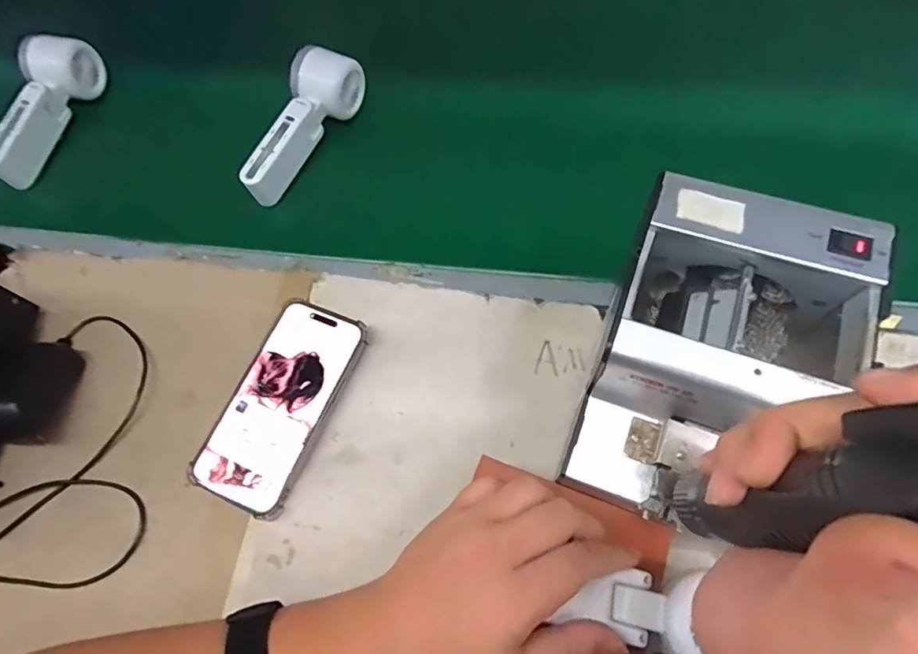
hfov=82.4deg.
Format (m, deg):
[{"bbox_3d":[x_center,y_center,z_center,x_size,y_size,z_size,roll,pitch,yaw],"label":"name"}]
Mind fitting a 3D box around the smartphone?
[{"bbox_3d":[-0.136,0.057,0.403,0.078,0.016,0.157,22,69,14],"label":"smartphone"}]

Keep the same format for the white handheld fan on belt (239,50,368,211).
[{"bbox_3d":[-0.158,-0.193,0.501,0.058,0.057,0.166,24,69,15],"label":"white handheld fan on belt"}]

